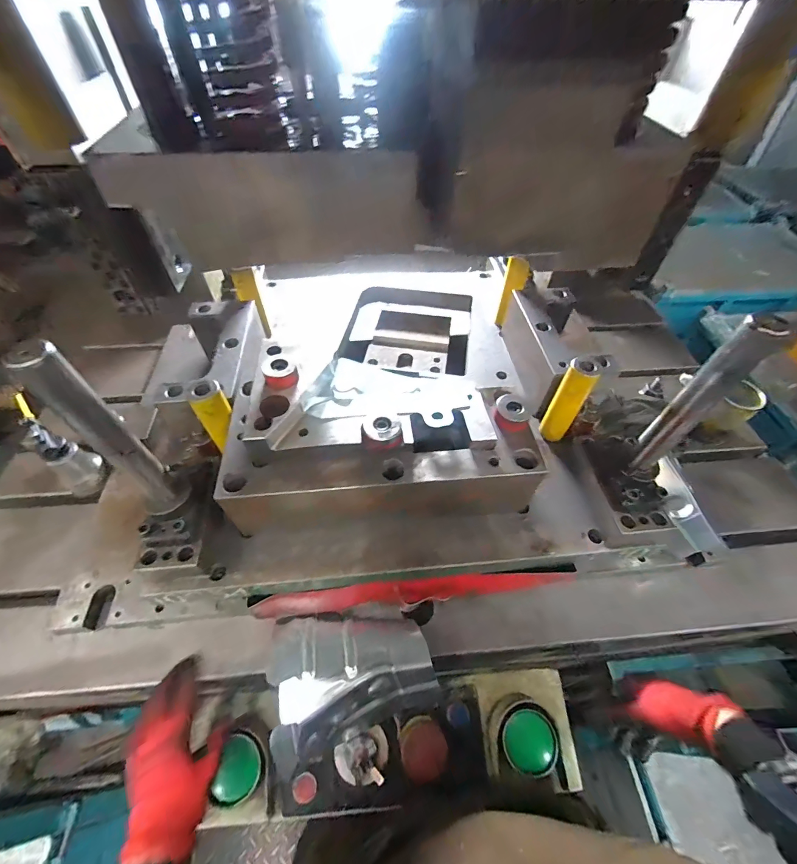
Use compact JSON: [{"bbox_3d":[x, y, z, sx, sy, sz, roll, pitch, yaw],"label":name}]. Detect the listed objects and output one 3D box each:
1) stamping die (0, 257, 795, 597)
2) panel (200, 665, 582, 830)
[{"bbox_3d":[-0.003,-0.138,0.596,0.630,0.286,0.652,-3,51,-4],"label":"stamping die"},{"bbox_3d":[-0.001,0.411,0.504,0.450,0.085,0.133,-3,51,-4],"label":"panel"}]

